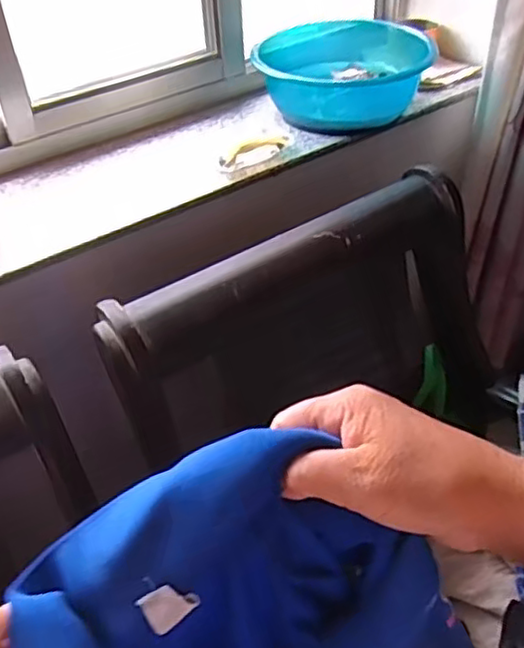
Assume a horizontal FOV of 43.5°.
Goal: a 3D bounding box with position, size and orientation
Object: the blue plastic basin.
[{"bbox_3d":[0.142,-0.457,1.168,0.287,0.088,0.321,1,43,4],"label":"blue plastic basin"}]

